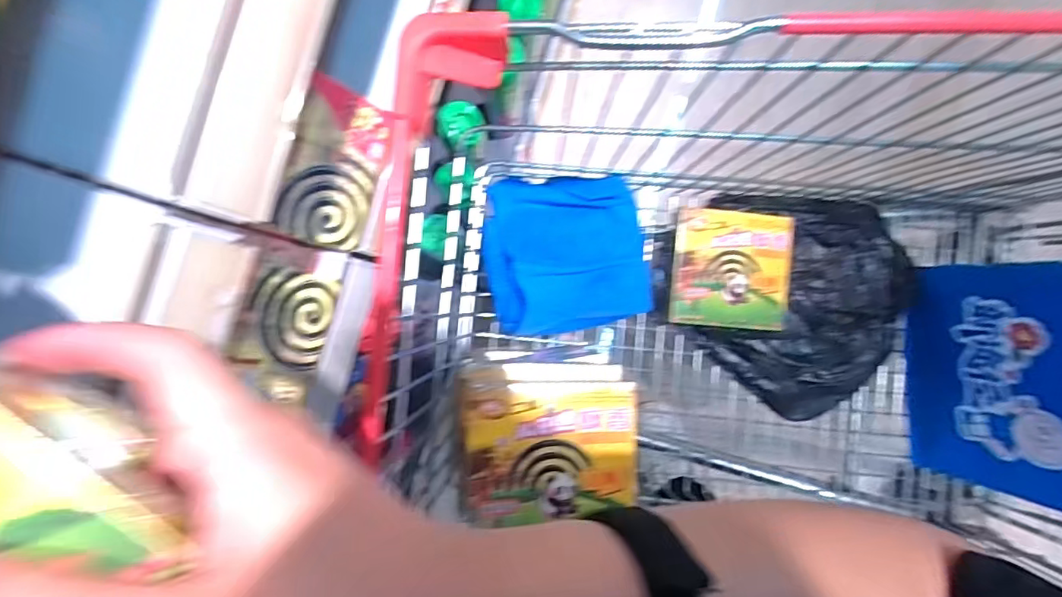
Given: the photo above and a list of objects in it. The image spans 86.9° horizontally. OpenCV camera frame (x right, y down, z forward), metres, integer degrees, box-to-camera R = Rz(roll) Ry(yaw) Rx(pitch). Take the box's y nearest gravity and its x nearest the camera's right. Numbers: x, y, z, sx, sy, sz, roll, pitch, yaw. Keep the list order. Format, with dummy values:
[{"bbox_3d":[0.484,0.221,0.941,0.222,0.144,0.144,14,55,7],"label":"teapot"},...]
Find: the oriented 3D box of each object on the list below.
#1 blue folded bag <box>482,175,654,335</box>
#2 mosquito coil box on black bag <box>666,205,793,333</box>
[{"bbox_3d":[0.045,-0.050,0.650,0.186,0.072,0.168,-6,91,-1],"label":"blue folded bag"},{"bbox_3d":[0.245,-0.035,0.681,0.144,0.030,0.137,6,91,-1],"label":"mosquito coil box on black bag"}]

